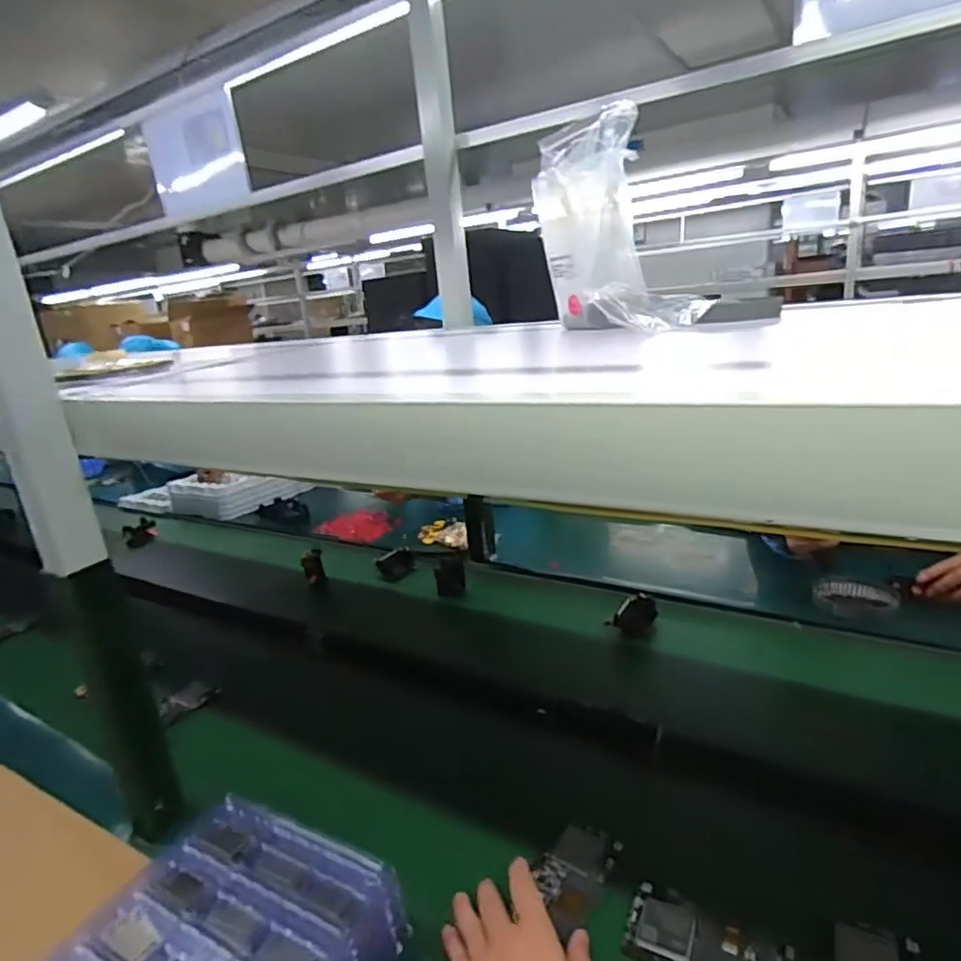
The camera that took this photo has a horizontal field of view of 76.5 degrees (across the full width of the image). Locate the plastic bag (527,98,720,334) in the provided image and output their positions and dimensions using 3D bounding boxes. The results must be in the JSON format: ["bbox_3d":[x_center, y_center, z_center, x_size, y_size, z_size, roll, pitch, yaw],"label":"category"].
[{"bbox_3d":[0.159,-0.298,0.715,0.175,0.227,0.165,-6,15,2],"label":"plastic bag"}]

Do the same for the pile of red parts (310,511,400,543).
[{"bbox_3d":[-0.302,0.108,1.508,0.166,0.023,0.201,-1,16,20],"label":"pile of red parts"}]

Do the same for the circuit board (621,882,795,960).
[{"bbox_3d":[0.182,0.375,0.490,0.123,0.008,0.062,1,17,26],"label":"circuit board"}]

